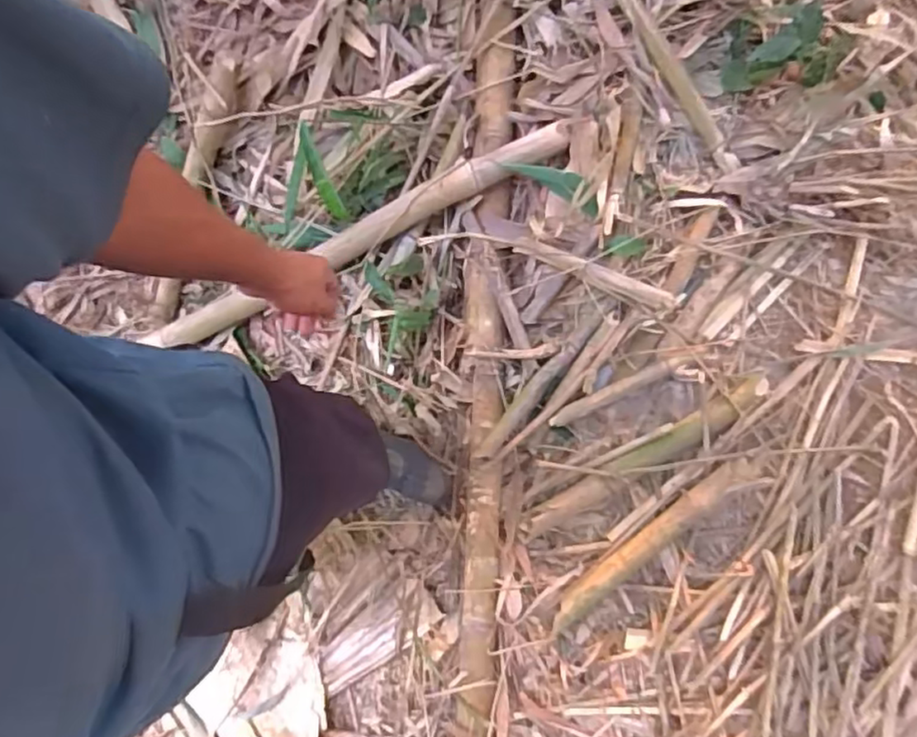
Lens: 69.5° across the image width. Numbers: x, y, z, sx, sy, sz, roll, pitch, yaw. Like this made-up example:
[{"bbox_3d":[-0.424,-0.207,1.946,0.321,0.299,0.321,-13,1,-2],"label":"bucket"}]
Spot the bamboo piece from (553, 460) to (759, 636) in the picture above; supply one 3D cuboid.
[{"bbox_3d":[0.329,0.309,1.155,0.454,0.047,0.055,-42,82,6],"label":"bamboo piece"}]

